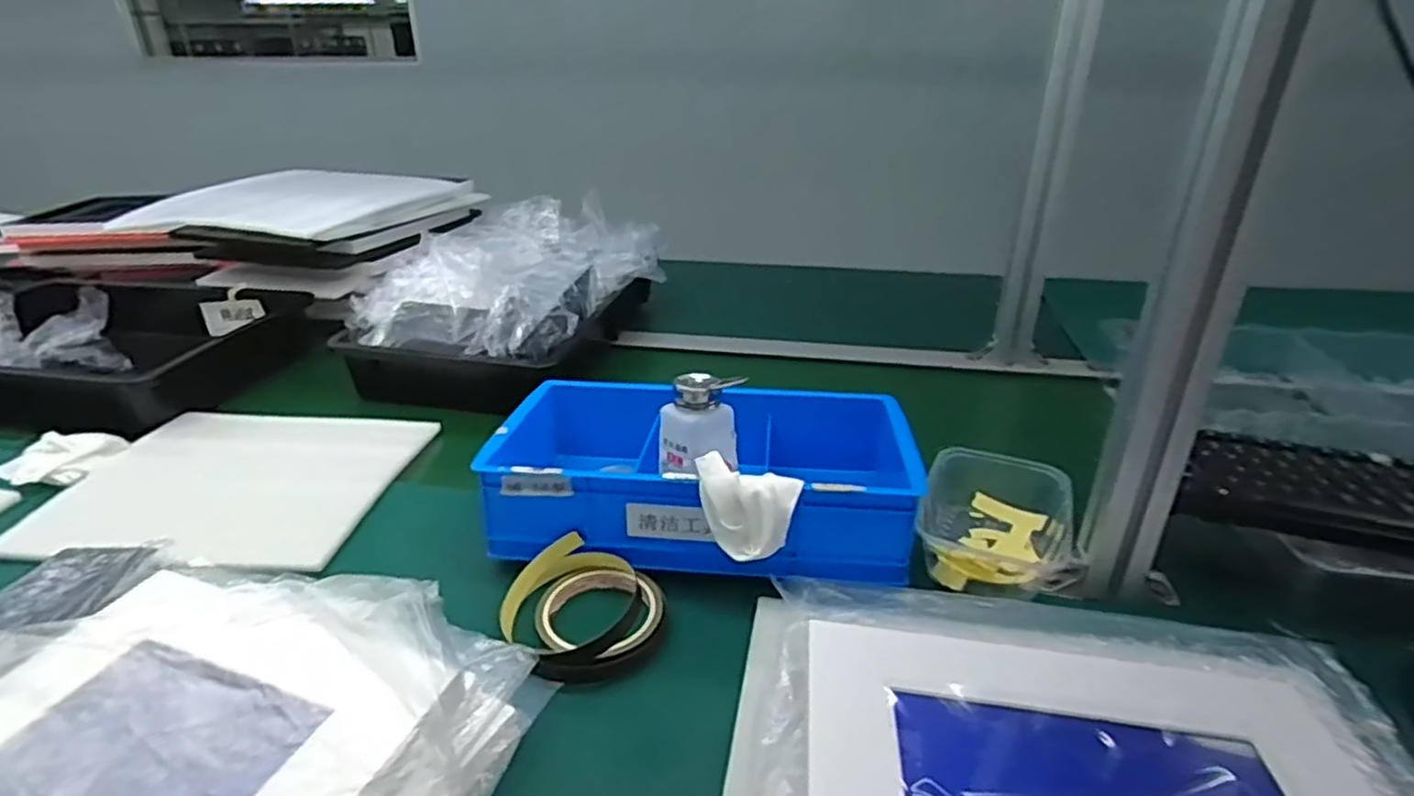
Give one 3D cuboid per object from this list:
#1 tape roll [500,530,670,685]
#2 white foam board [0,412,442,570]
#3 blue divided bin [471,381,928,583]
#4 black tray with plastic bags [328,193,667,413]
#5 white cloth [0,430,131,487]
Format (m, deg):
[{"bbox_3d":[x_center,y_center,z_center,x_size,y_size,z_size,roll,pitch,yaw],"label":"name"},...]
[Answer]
[{"bbox_3d":[-0.090,0.151,0.541,0.112,0.040,0.112,0,27,0],"label":"tape roll"},{"bbox_3d":[-0.453,0.081,0.712,0.301,0.014,0.236,1,27,3],"label":"white foam board"},{"bbox_3d":[0.001,0.061,0.665,0.350,0.097,0.237,2,27,4],"label":"blue divided bin"},{"bbox_3d":[-0.250,-0.141,1.006,0.308,0.144,0.406,6,28,12],"label":"black tray with plastic bags"},{"bbox_3d":[-0.638,0.056,0.733,0.071,0.031,0.101,18,32,31],"label":"white cloth"}]

